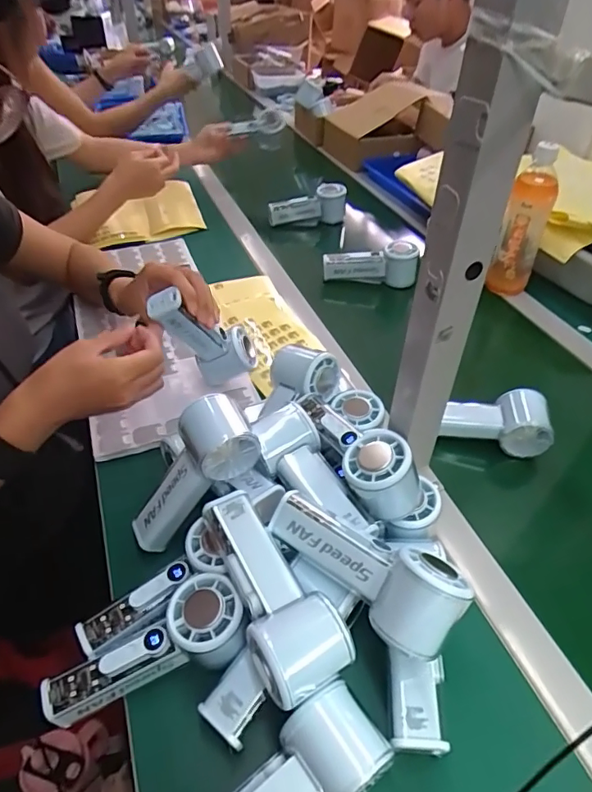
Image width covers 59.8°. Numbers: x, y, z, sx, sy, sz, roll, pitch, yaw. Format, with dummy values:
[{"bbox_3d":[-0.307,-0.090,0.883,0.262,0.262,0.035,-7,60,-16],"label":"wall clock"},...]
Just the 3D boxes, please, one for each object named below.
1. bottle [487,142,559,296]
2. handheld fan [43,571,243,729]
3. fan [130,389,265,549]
[{"bbox_3d":[0.342,-0.252,0.771,0.060,0.210,0.053,19,44,18],"label":"bottle"},{"bbox_3d":[-0.108,0.192,0.388,0.151,0.044,0.057,-26,47,-6],"label":"handheld fan"},{"bbox_3d":[-0.095,0.072,0.460,0.056,0.149,0.059,24,21,-46],"label":"fan"}]

